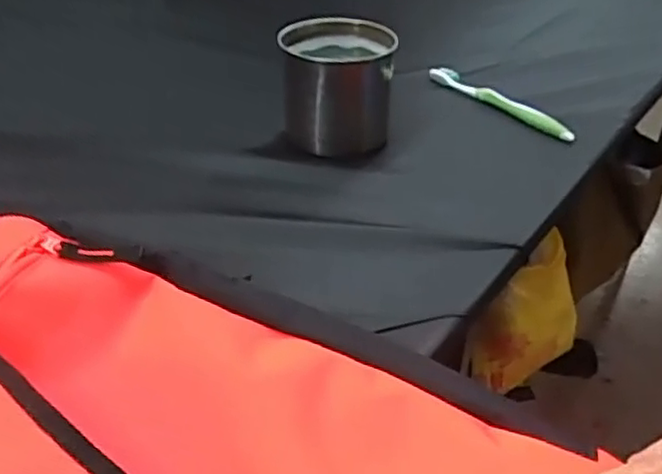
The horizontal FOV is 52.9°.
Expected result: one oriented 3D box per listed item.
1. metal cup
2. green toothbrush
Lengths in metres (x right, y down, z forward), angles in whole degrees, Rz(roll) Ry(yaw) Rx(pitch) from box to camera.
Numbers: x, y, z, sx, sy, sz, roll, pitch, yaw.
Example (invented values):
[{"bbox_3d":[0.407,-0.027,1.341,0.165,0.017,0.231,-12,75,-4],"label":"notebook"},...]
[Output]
[{"bbox_3d":[0.004,-0.137,0.609,0.100,0.092,0.102,1,36,-1],"label":"metal cup"},{"bbox_3d":[0.173,-0.140,0.684,0.016,0.015,0.185,-22,43,-29],"label":"green toothbrush"}]

